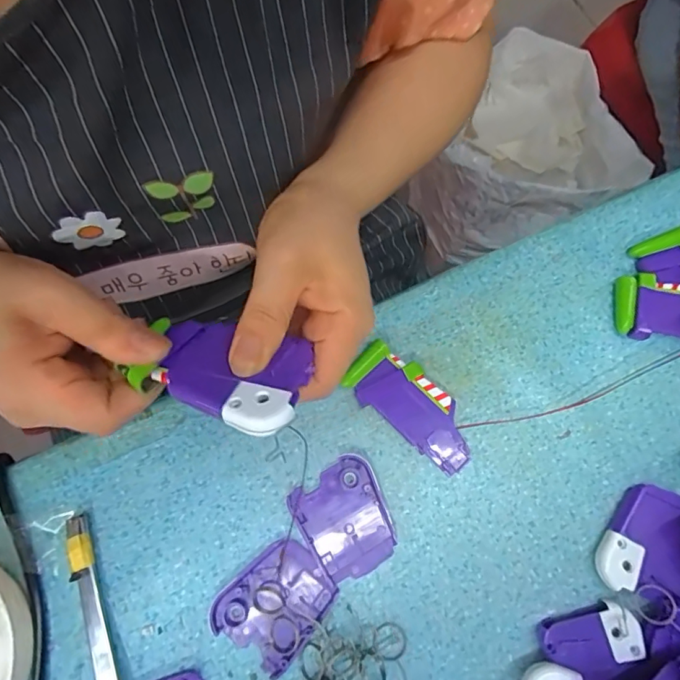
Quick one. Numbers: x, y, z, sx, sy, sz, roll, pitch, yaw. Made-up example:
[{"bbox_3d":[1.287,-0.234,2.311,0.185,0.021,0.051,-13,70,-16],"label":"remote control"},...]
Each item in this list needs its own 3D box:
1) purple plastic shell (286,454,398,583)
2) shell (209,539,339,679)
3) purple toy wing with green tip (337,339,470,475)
[{"bbox_3d":[0.004,0.105,0.285,0.052,0.005,0.060,-32,75,-9],"label":"purple plastic shell"},{"bbox_3d":[-0.035,0.149,0.271,0.061,0.007,0.050,-41,76,-11],"label":"shell"},{"bbox_3d":[0.046,0.041,0.301,0.087,0.011,0.039,38,77,12],"label":"purple toy wing with green tip"}]

